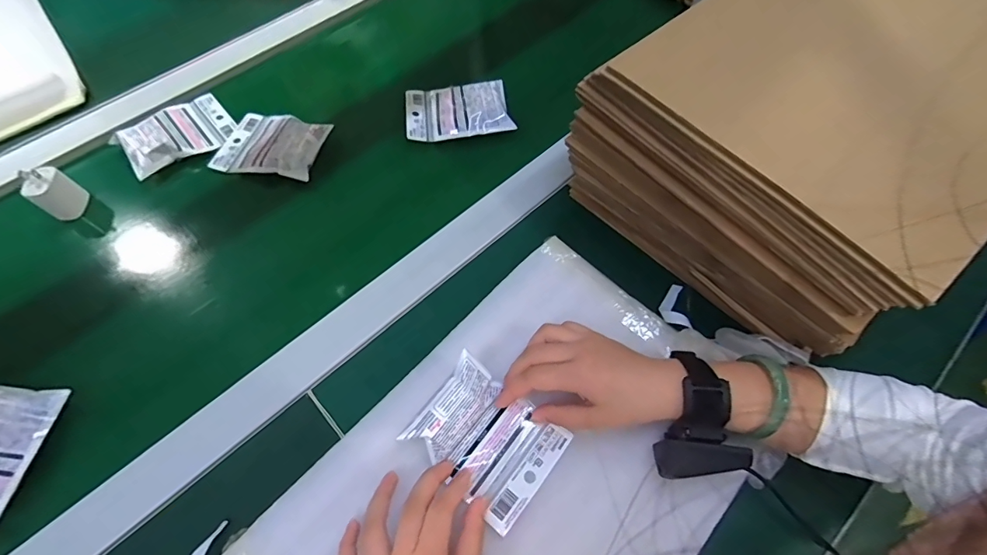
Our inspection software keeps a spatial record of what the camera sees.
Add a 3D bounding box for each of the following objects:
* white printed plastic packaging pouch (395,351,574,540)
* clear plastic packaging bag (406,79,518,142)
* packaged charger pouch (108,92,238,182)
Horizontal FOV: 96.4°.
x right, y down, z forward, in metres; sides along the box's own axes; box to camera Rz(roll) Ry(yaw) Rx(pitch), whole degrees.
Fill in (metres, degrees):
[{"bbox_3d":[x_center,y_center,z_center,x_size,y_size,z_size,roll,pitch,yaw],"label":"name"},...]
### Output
[{"bbox_3d":[-0.004,0.136,0.373,0.111,0.047,0.090,36,70,17],"label":"white printed plastic packaging pouch"},{"bbox_3d":[-0.048,-0.221,0.575,0.130,0.018,0.095,-12,64,2],"label":"clear plastic packaging bag"},{"bbox_3d":[-0.406,-0.188,0.560,0.127,0.027,0.094,-38,69,-16],"label":"packaged charger pouch"}]

